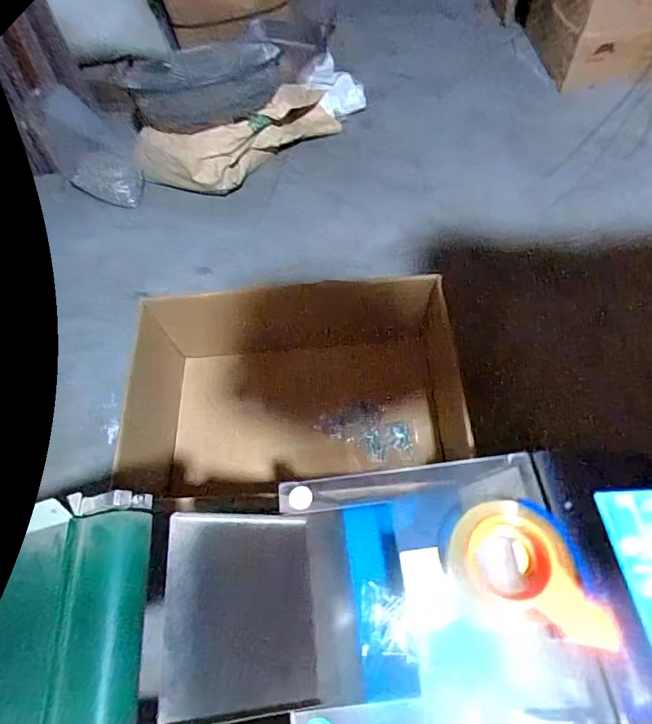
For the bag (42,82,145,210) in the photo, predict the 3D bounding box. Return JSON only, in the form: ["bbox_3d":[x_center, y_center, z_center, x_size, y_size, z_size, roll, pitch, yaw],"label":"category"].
[{"bbox_3d":[-0.559,-0.509,1.169,0.188,0.237,0.109,10,62,8],"label":"bag"}]

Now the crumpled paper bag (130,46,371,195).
[{"bbox_3d":[-0.162,-0.656,1.307,0.673,0.161,0.191,-41,66,-15],"label":"crumpled paper bag"}]

